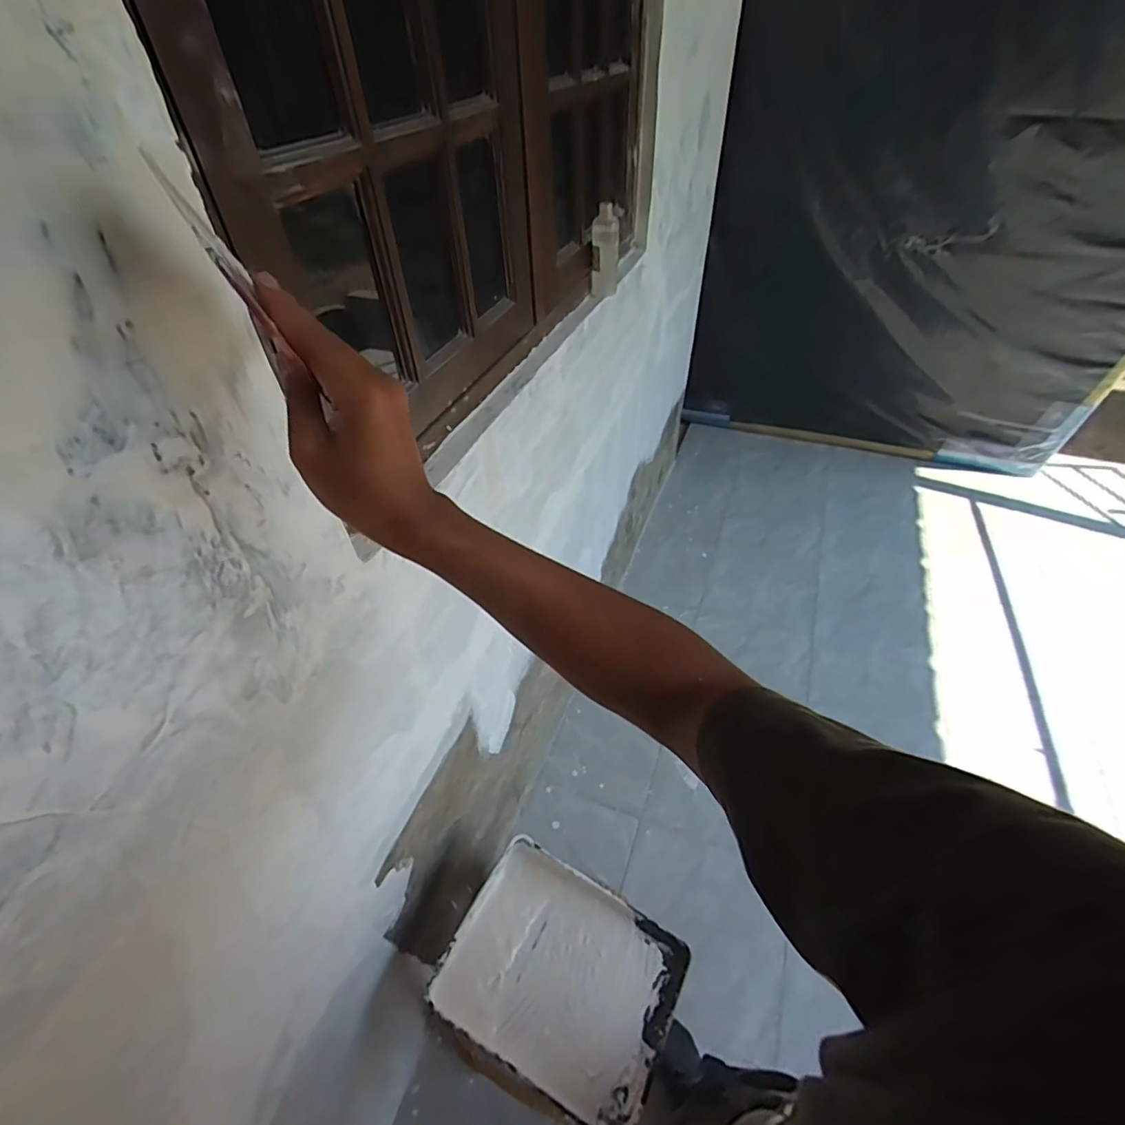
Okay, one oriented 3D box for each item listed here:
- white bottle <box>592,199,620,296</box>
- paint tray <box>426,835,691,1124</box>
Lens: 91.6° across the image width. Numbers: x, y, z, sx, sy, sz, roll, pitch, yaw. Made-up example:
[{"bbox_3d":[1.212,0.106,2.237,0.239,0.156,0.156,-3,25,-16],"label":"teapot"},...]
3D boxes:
[{"bbox_3d":[0.081,-0.587,1.032,0.049,0.151,0.037,6,47,9],"label":"white bottle"},{"bbox_3d":[0.001,0.669,0.891,0.353,0.073,0.292,19,50,20],"label":"paint tray"}]

